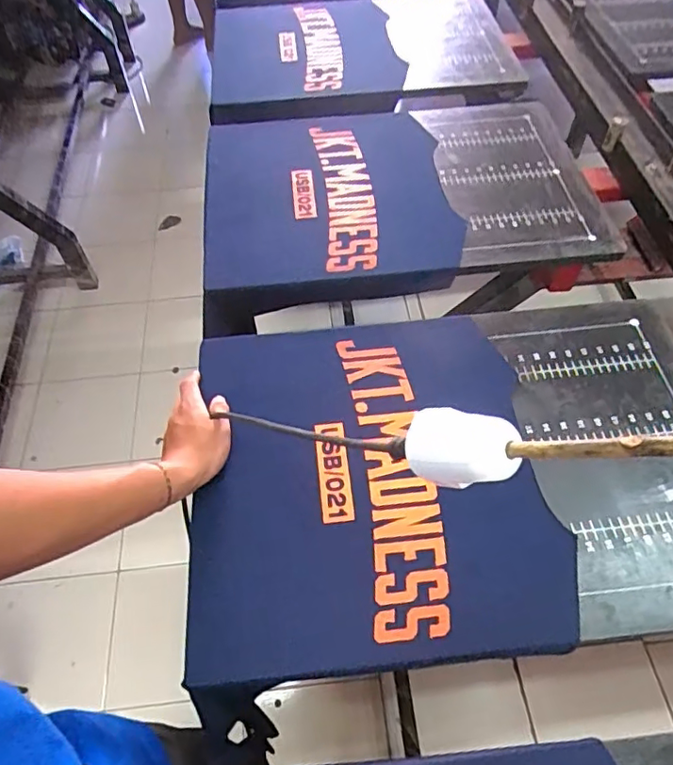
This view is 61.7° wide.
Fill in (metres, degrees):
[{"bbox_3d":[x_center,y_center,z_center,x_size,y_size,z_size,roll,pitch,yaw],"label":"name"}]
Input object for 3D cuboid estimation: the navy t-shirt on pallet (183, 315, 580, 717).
[{"bbox_3d":[0.029,0.102,0.631,0.376,0.043,0.402,-7,56,-4],"label":"navy t-shirt on pallet"}]

